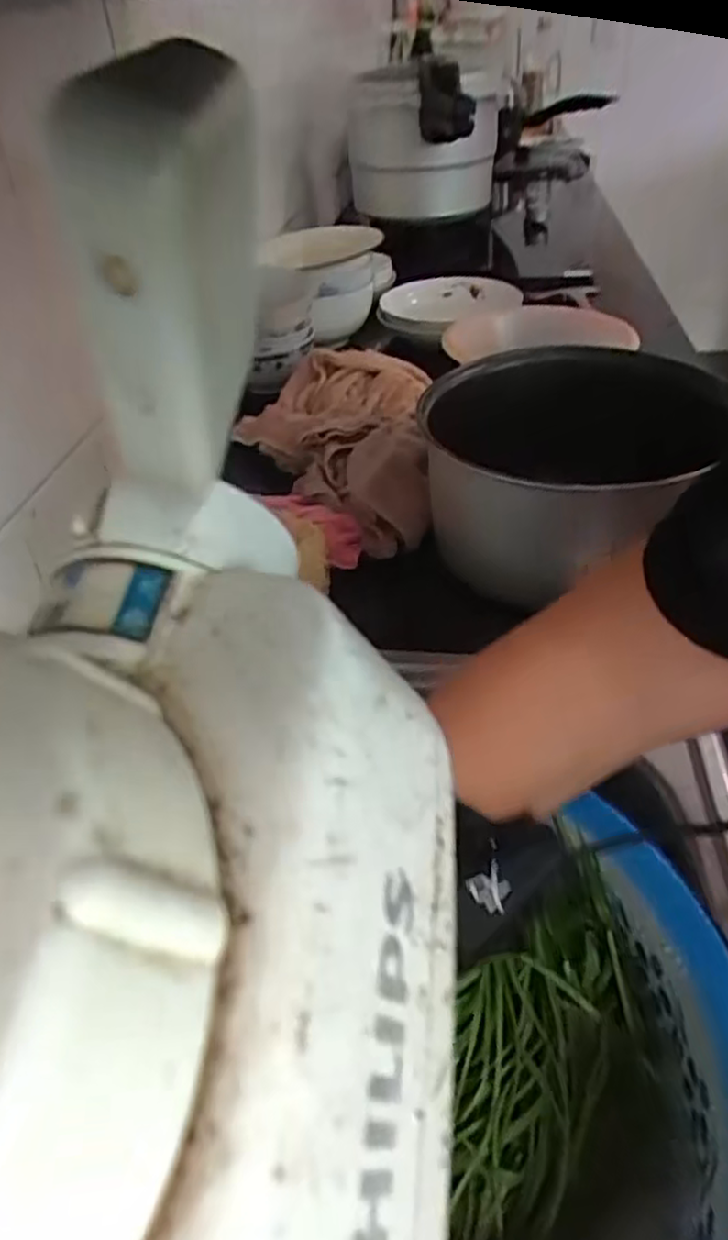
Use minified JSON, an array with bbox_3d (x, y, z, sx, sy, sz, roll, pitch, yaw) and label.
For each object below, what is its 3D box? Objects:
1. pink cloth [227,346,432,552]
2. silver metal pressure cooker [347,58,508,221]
[{"bbox_3d":[-0.032,-0.159,0.608,0.168,0.082,0.260,-2,41,3],"label":"pink cloth"},{"bbox_3d":[0.081,-0.640,0.950,0.199,0.170,0.234,2,41,7],"label":"silver metal pressure cooker"}]

